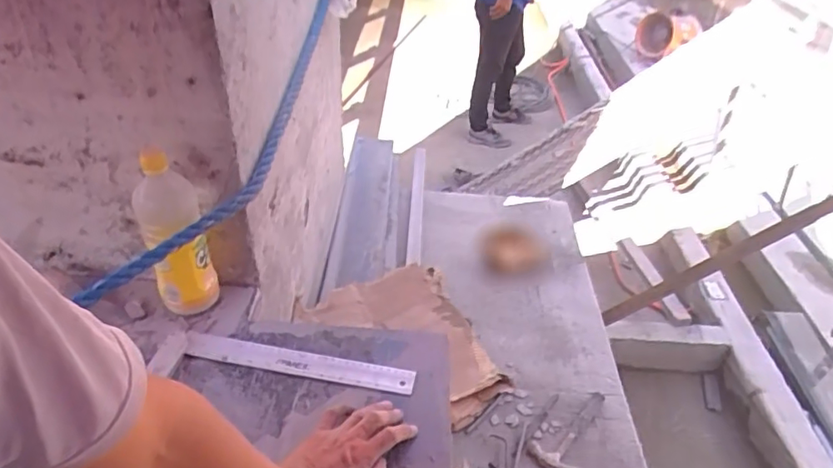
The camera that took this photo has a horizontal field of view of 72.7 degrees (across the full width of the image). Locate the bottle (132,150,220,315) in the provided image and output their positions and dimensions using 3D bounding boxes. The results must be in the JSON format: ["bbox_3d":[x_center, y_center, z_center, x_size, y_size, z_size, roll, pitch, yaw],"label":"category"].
[{"bbox_3d":[-0.338,0.010,0.790,0.083,0.235,0.074,-14,41,-21],"label":"bottle"}]

